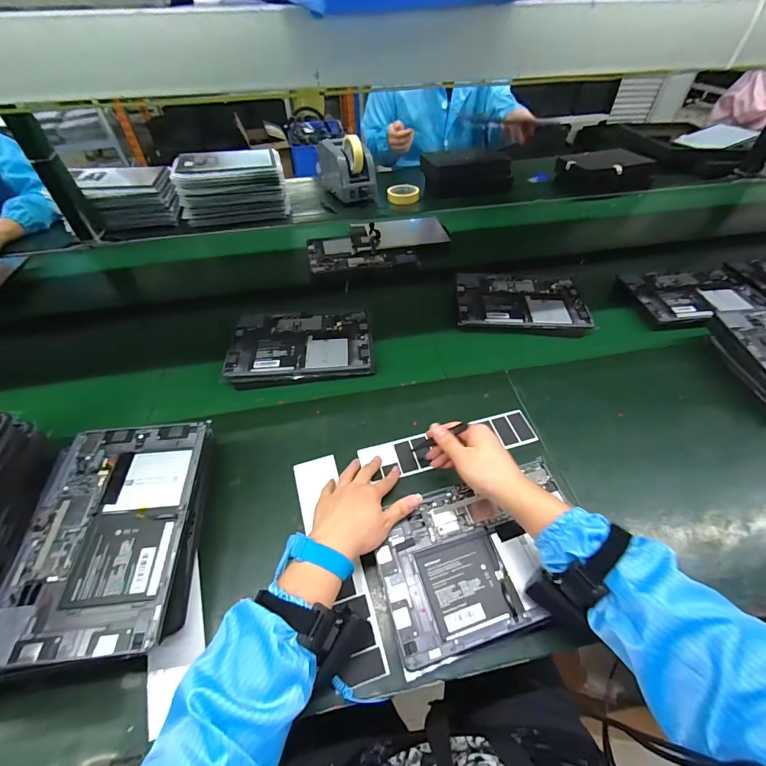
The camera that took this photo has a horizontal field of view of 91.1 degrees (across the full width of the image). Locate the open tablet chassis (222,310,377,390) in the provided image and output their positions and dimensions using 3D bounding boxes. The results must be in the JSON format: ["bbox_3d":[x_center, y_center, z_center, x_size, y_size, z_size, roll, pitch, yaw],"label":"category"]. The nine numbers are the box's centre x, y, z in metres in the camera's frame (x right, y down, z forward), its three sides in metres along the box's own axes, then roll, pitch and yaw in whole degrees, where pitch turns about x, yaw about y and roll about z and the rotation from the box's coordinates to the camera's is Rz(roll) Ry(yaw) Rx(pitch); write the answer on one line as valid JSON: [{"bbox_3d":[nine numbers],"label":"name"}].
[{"bbox_3d":[-0.149,-0.071,0.689,0.252,0.015,0.178,-6,53,-5],"label":"open tablet chassis"}]

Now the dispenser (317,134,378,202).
[{"bbox_3d":[-0.107,-0.648,1.115,0.144,0.137,0.203,-11,49,-9],"label":"dispenser"}]

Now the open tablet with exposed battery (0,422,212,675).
[{"bbox_3d":[-0.305,0.157,0.423,0.166,0.017,0.253,-4,48,-3],"label":"open tablet with exposed battery"}]

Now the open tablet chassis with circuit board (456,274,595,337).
[{"bbox_3d":[0.278,-0.166,0.761,0.248,0.016,0.166,2,53,2],"label":"open tablet chassis with circuit board"}]

